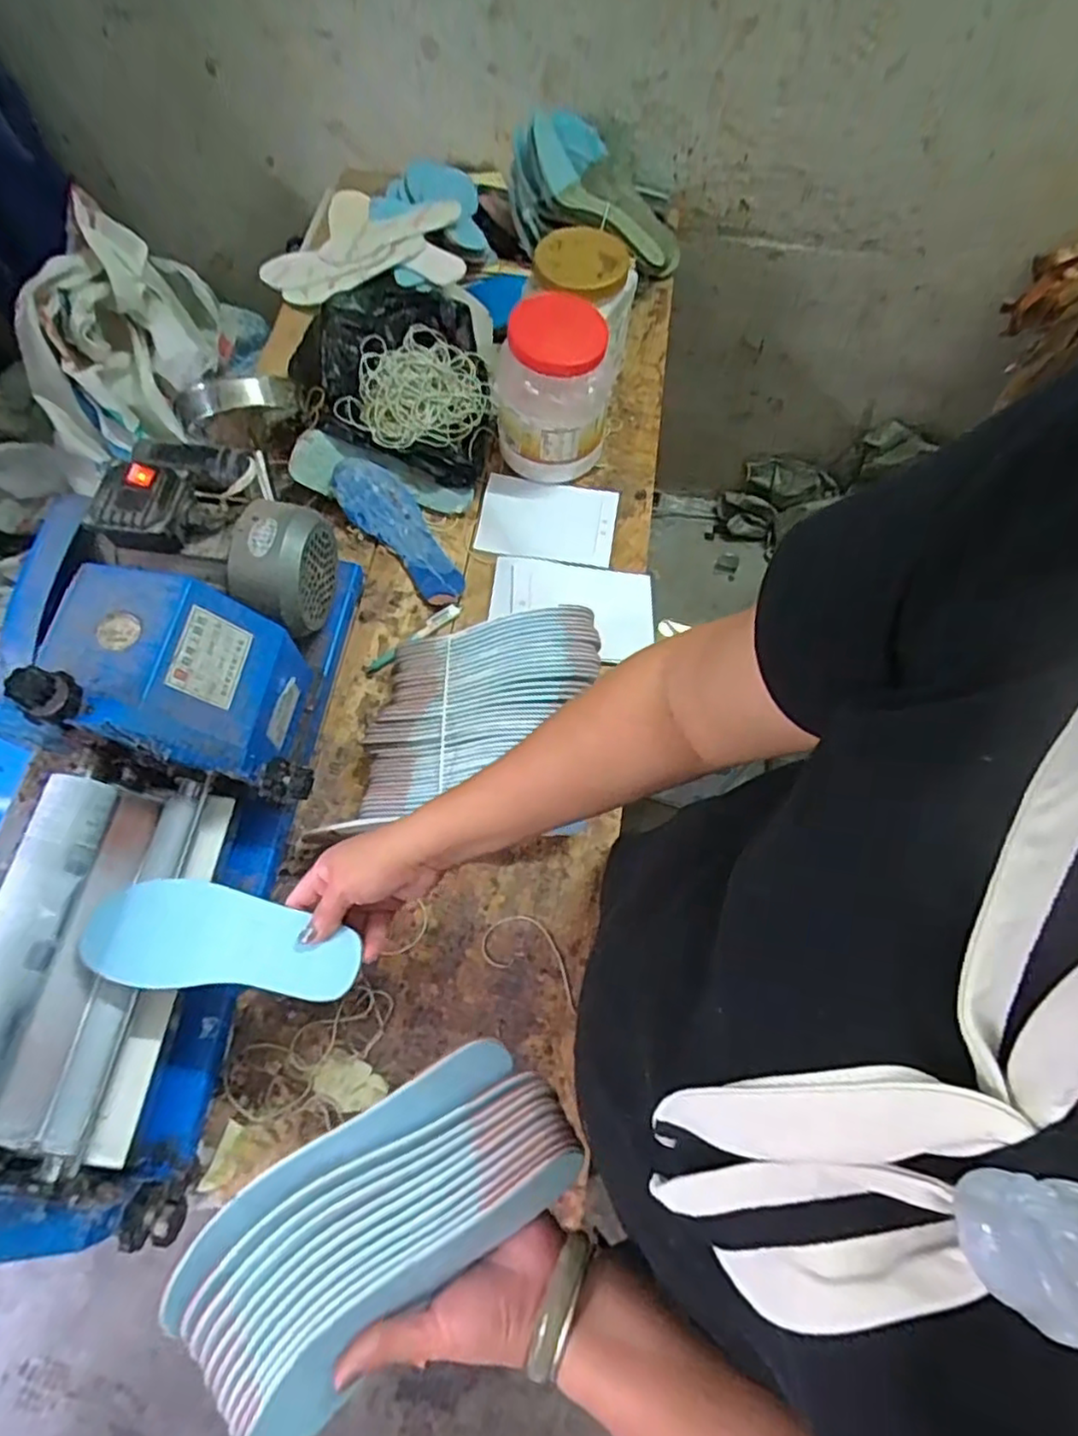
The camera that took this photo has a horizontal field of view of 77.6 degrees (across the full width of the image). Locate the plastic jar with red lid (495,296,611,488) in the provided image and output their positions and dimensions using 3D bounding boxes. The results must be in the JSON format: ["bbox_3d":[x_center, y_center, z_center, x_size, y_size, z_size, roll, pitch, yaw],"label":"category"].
[{"bbox_3d":[0.017,-0.407,0.854,0.134,0.185,0.122,1,67,-2],"label":"plastic jar with red lid"}]

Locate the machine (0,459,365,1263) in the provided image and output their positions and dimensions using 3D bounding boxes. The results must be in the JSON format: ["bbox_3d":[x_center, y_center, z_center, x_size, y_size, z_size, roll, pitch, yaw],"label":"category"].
[{"bbox_3d":[-0.349,0.074,0.590,0.240,0.241,0.657,8,67,1],"label":"machine"}]

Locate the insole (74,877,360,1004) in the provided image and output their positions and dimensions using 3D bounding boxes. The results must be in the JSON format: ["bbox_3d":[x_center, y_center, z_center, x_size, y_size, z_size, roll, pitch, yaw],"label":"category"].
[{"bbox_3d":[-0.248,0.174,0.522,0.225,0.006,0.078,6,67,11],"label":"insole"}]

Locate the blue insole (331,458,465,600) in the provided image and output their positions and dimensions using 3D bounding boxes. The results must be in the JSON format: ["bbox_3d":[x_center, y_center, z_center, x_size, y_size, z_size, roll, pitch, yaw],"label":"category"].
[{"bbox_3d":[-0.173,-0.247,0.863,0.081,0.044,0.226,-40,74,-17],"label":"blue insole"}]

